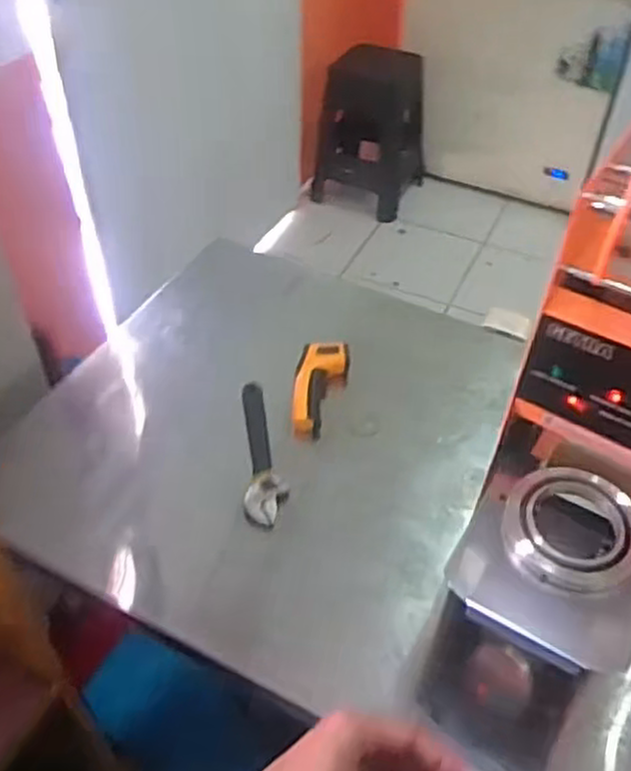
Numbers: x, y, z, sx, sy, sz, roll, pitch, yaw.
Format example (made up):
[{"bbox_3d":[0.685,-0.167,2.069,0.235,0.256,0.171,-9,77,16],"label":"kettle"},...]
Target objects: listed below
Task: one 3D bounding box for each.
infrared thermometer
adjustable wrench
[{"bbox_3d":[0.003,0.002,1.059,0.068,0.048,0.163,12,47,11],"label":"infrared thermometer"},{"bbox_3d":[-0.069,0.085,0.990,0.054,0.016,0.237,-3,46,-3],"label":"adjustable wrench"}]

